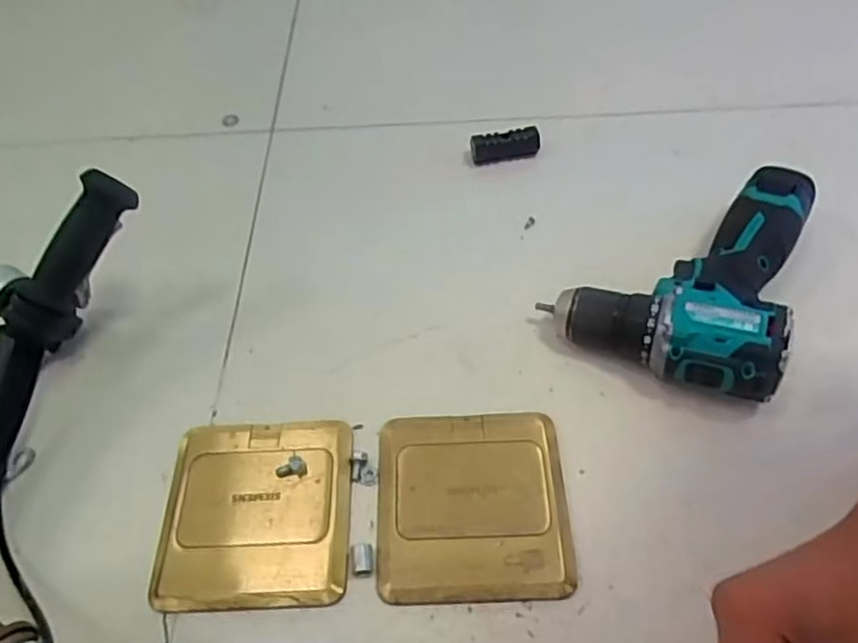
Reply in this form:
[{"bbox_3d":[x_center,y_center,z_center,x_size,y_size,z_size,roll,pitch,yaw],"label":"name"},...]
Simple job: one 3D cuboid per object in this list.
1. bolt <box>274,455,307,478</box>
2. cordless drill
[{"bbox_3d":[-0.090,0.097,0.432,0.019,0.009,0.012,-29,57,-18],"label":"bolt"},{"bbox_3d":[0.191,-0.045,0.497,0.149,0.063,0.202,19,56,16],"label":"cordless drill"}]

